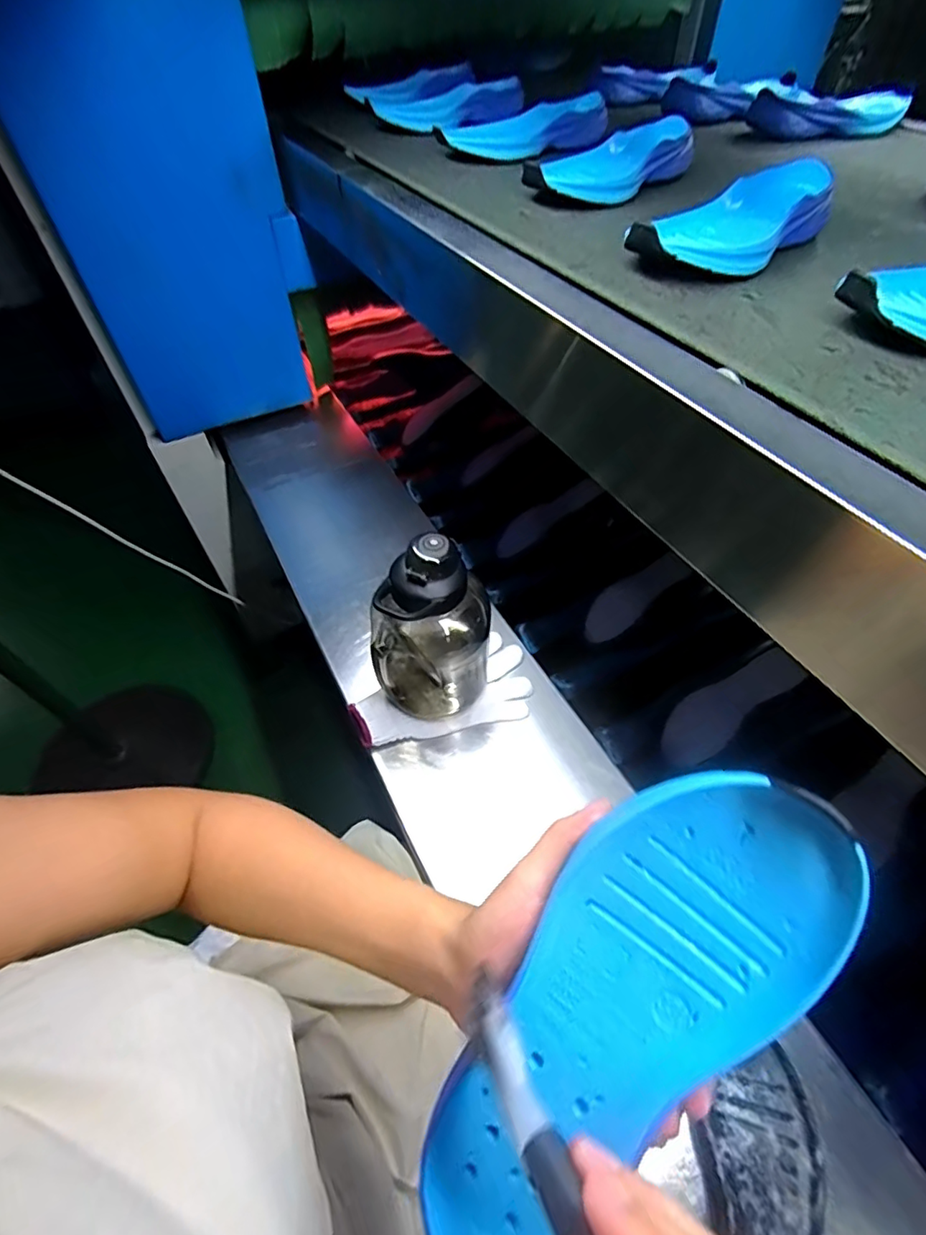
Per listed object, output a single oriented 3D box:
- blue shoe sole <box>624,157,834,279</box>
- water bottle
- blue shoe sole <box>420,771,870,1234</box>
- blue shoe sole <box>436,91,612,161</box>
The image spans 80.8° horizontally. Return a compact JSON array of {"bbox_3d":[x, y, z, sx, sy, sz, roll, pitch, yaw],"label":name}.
[{"bbox_3d":[0.231,-0.332,0.456,0.216,0.035,0.083,-38,61,-25],"label":"blue shoe sole"},{"bbox_3d":[-0.034,0.024,0.582,0.122,0.214,0.092,-6,53,-2],"label":"water bottle"},{"bbox_3d":[0.057,0.153,0.212,0.083,0.027,0.218,39,98,27],"label":"blue shoe sole"},{"bbox_3d":[0.083,-0.606,0.674,0.218,0.040,0.080,-19,55,-14],"label":"blue shoe sole"}]

